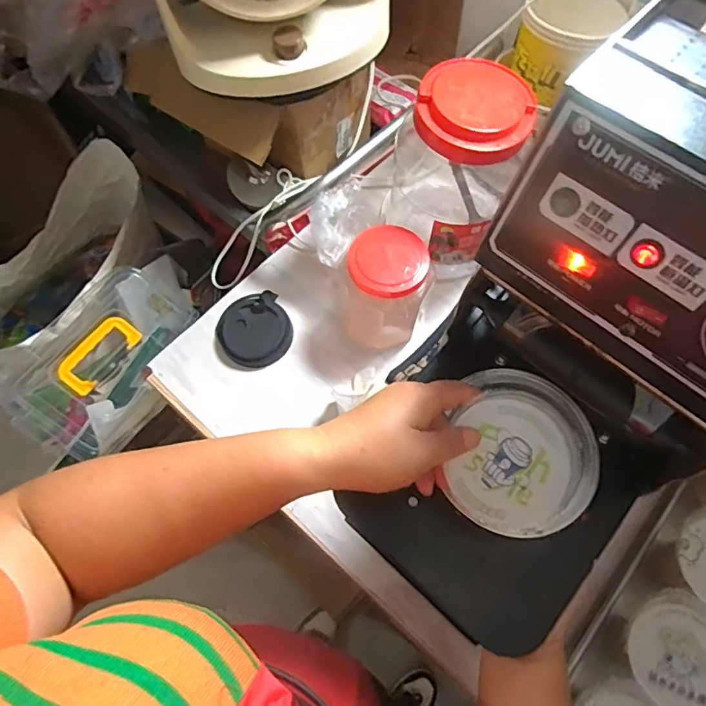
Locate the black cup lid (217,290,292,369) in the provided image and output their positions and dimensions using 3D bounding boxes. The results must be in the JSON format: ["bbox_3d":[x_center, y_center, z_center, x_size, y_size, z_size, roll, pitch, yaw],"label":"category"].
[{"bbox_3d":[-0.123,-0.029,0.628,0.087,0.027,0.095,0,65,-1],"label":"black cup lid"}]

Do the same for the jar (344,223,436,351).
[{"bbox_3d":[0.040,-0.072,0.594,0.096,0.118,0.100,3,65,0],"label":"jar"}]

